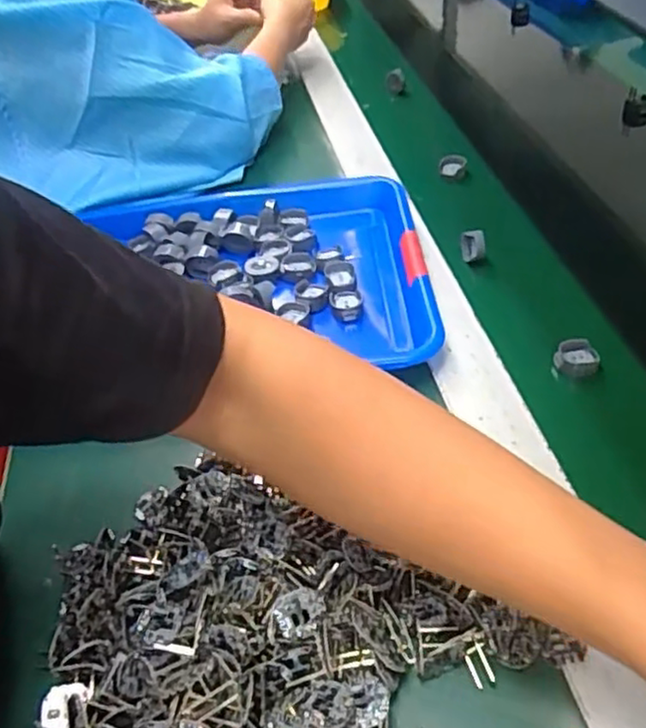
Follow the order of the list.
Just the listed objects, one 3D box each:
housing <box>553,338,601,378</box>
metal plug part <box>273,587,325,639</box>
[{"bbox_3d":[0.181,-0.004,0.485,0.028,0.016,0.024,23,51,30],"label":"housing"},{"bbox_3d":[-0.012,0.121,0.331,0.024,0.006,0.021,-3,83,-6],"label":"metal plug part"}]

